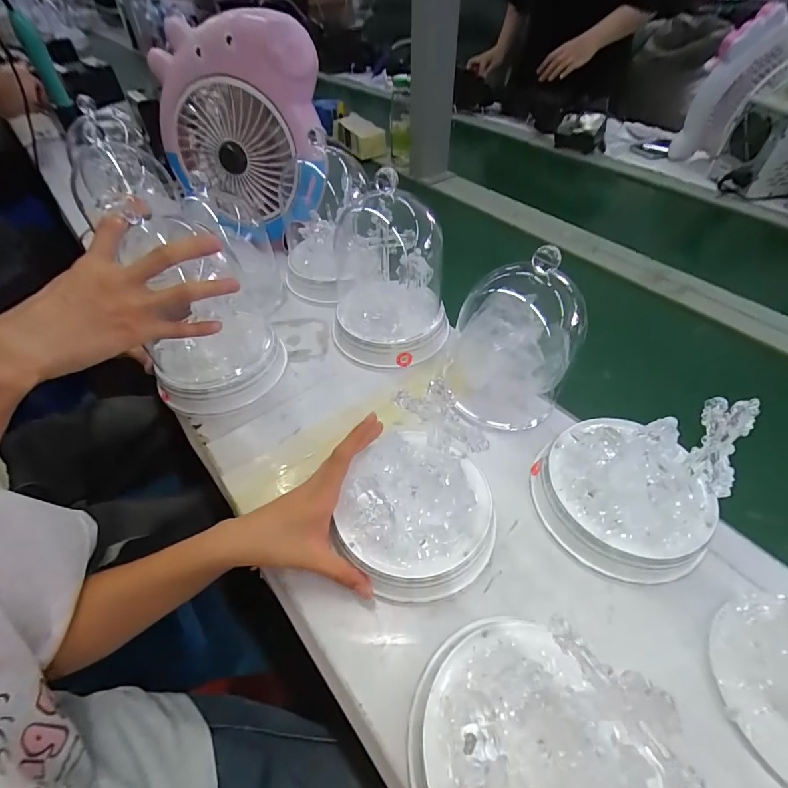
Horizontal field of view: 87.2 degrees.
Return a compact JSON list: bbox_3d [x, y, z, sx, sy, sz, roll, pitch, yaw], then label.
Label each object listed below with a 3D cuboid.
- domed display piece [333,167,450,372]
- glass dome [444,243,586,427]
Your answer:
[{"bbox_3d":[-0.008,-0.148,0.486,0.134,0.195,0.178,-4,49,-2],"label":"domed display piece"},{"bbox_3d":[0.127,-0.062,0.429,0.122,0.159,0.130,19,52,17],"label":"glass dome"}]

